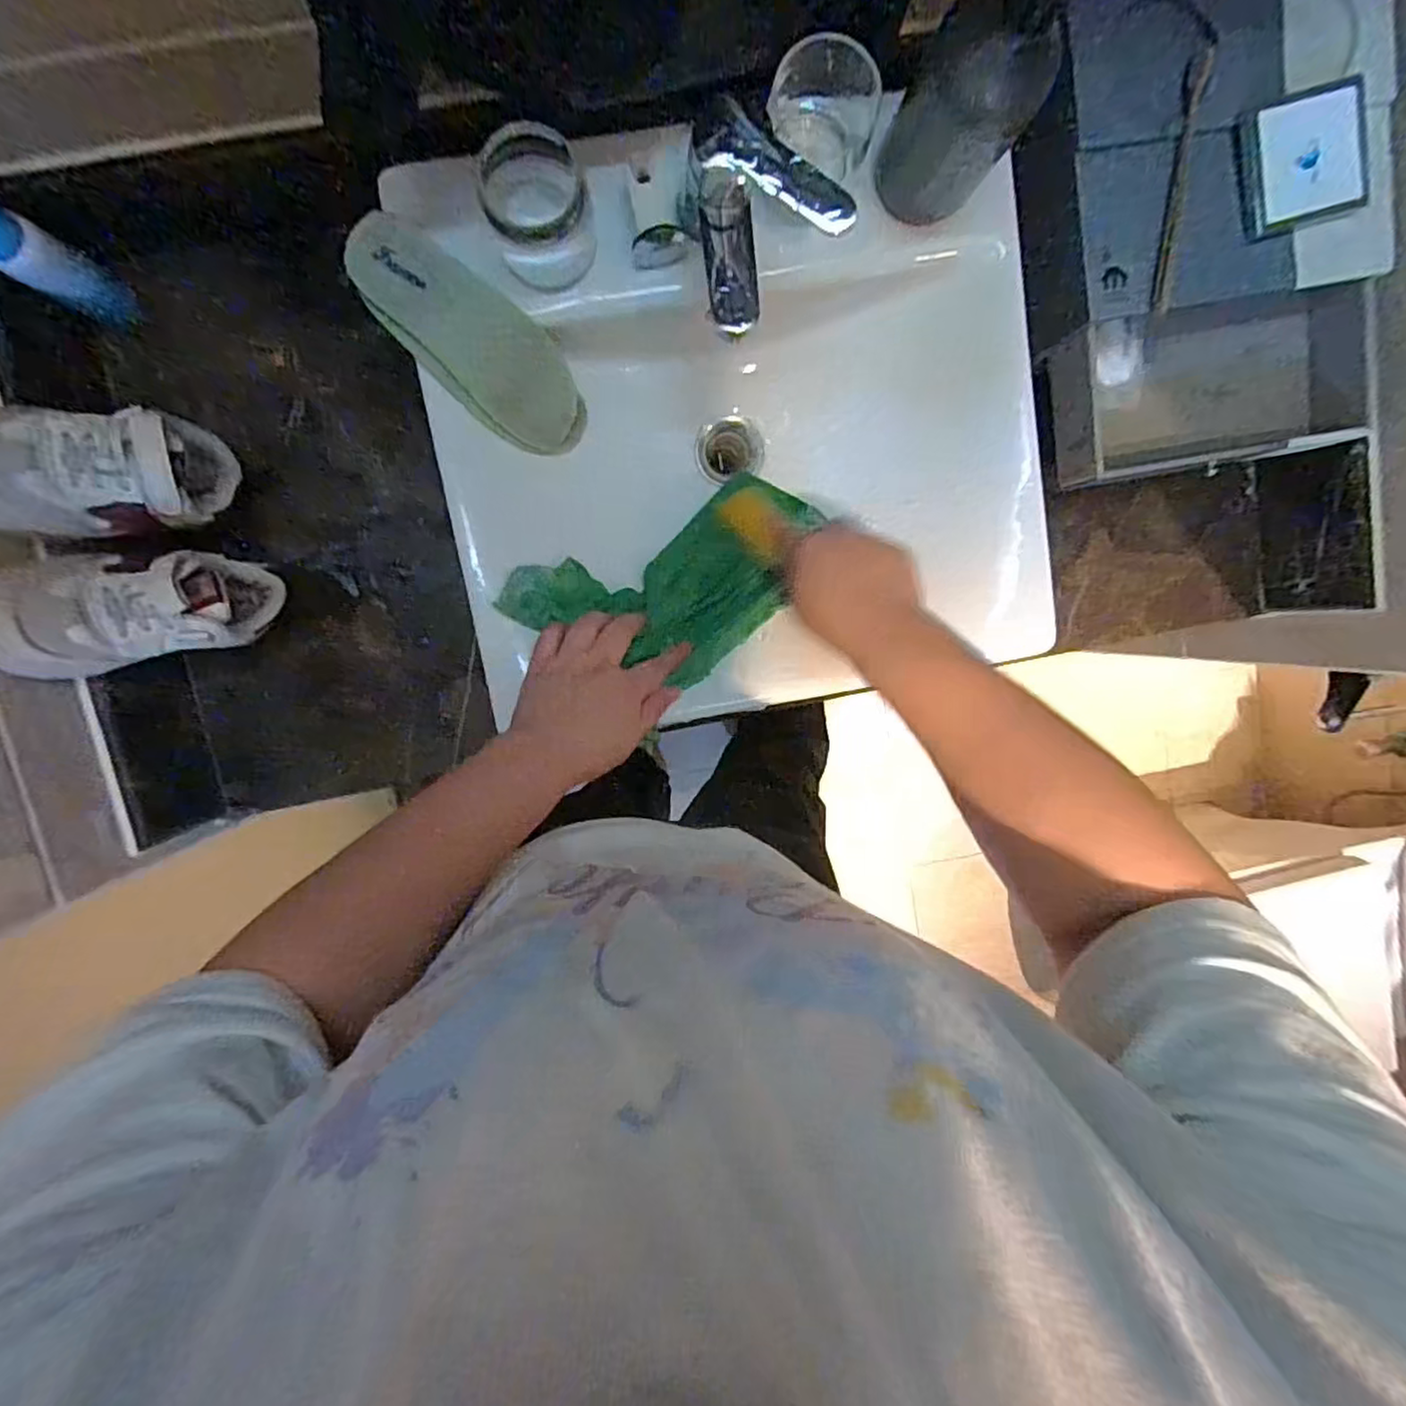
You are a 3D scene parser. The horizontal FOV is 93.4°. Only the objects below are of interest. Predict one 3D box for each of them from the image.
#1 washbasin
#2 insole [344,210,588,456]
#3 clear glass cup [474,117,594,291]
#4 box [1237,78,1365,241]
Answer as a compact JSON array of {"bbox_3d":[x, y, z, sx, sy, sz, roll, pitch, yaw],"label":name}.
[{"bbox_3d":[0.028,-0.203,0.548,0.459,0.128,0.376,-10,98,-3],"label":"washbasin"},{"bbox_3d":[-0.167,-0.264,0.491,0.191,0.030,0.077,38,93,-30],"label":"insole"},{"bbox_3d":[-0.109,-0.326,0.445,0.064,0.063,0.071,-16,98,-2],"label":"clear glass cup"},{"bbox_3d":[0.434,-0.393,0.478,0.080,0.025,0.080,-17,98,-2],"label":"box"}]

